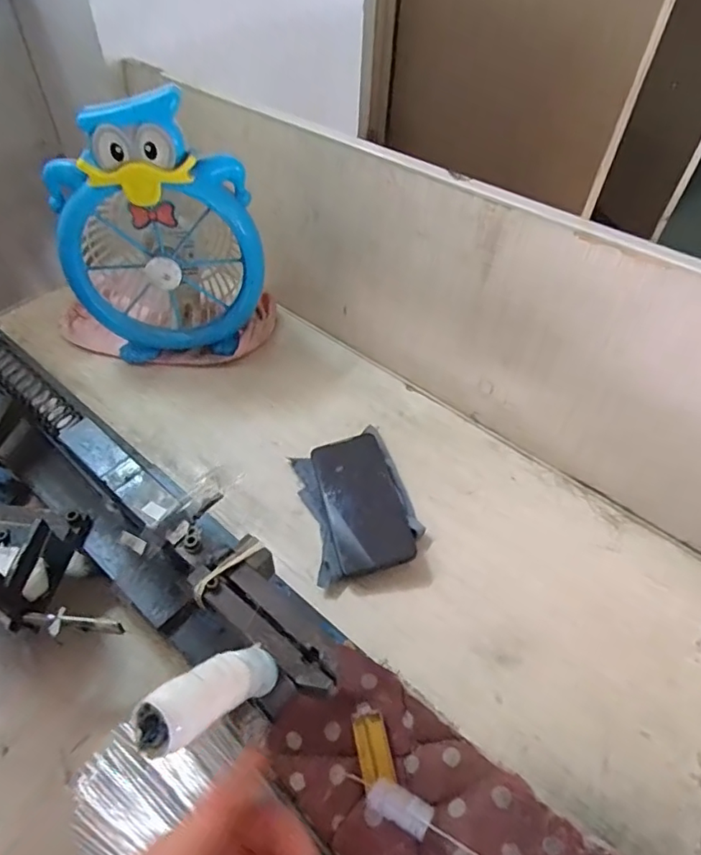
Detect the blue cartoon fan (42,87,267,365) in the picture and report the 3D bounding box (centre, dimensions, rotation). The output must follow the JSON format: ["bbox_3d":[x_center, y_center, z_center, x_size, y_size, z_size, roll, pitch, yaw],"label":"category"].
[{"bbox_3d":[-0.231,-0.236,0.649,0.220,0.296,0.146,-13,52,-13],"label":"blue cartoon fan"}]

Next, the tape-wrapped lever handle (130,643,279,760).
[{"bbox_3d":[-0.063,0.126,0.262,0.025,0.096,0.025,-3,82,23],"label":"tape-wrapped lever handle"}]

